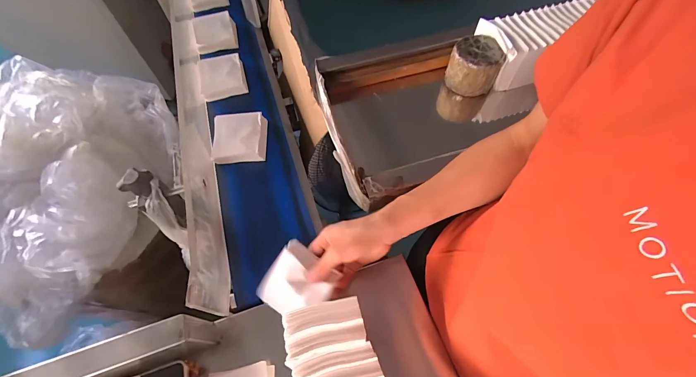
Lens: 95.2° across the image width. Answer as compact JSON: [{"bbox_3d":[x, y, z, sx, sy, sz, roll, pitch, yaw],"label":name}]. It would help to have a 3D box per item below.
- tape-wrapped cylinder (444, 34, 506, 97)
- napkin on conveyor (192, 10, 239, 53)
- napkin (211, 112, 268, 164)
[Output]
[{"bbox_3d":[0.232,-0.223,0.585,0.087,0.073,0.085,0,61,0],"label":"tape-wrapped cylinder"},{"bbox_3d":[-0.311,-0.366,0.746,0.091,0.028,0.107,-14,62,-7],"label":"napkin on conveyor"},{"bbox_3d":[-0.199,-0.097,0.594,0.095,0.031,0.094,-2,61,-1],"label":"napkin"}]

